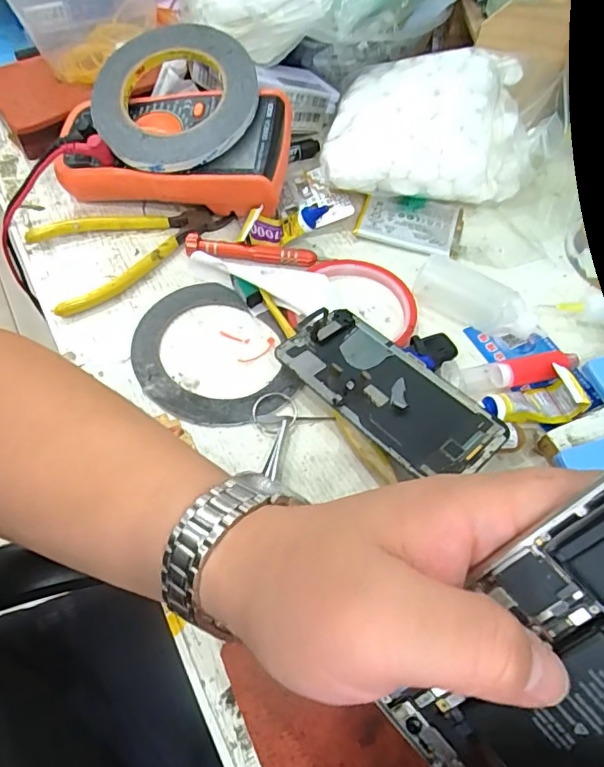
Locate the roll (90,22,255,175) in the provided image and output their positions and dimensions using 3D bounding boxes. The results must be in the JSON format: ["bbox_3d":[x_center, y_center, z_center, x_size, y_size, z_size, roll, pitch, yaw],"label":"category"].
[{"bbox_3d":[-0.095,-0.220,0.388,0.125,0.013,0.130,-2,74,8],"label":"roll"}]

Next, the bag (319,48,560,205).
[{"bbox_3d":[0.107,-0.203,0.416,0.172,0.077,0.106,5,58,0],"label":"bag"}]

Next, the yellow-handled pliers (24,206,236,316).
[{"bbox_3d":[-0.127,-0.111,0.394,0.144,0.010,0.086,-26,63,-17],"label":"yellow-handled pliers"}]

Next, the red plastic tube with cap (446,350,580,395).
[{"bbox_3d":[0.137,-0.005,0.338,0.082,0.019,0.020,-8,58,-6],"label":"red plastic tube with cap"}]

